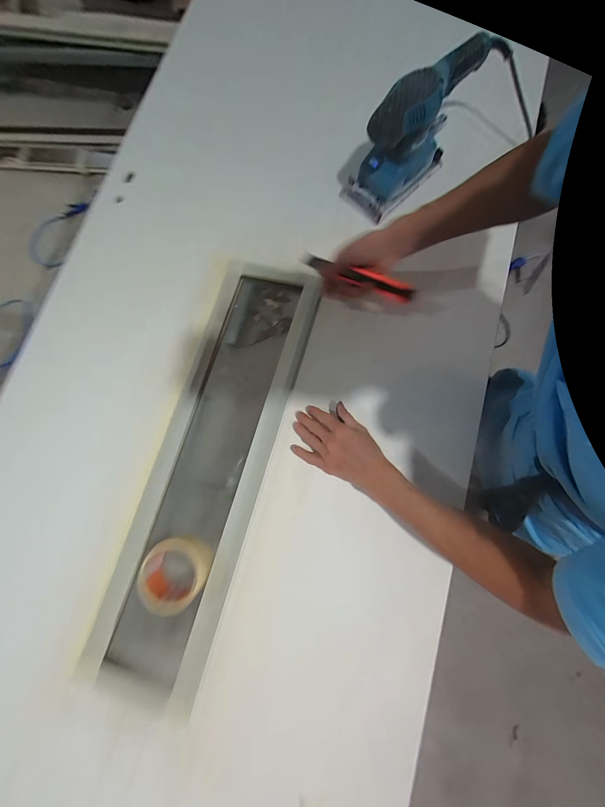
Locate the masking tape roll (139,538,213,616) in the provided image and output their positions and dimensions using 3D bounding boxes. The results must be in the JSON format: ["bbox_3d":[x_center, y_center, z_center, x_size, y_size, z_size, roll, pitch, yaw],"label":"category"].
[{"bbox_3d":[-0.191,0.255,0.429,0.091,0.052,0.100,0,79,1],"label":"masking tape roll"}]

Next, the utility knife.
[{"bbox_3d":[0.095,-0.209,0.459,0.186,0.026,0.018,20,80,0],"label":"utility knife"}]

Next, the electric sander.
[{"bbox_3d":[0.181,-0.457,0.483,0.206,0.145,0.093,-40,81,-6],"label":"electric sander"}]

